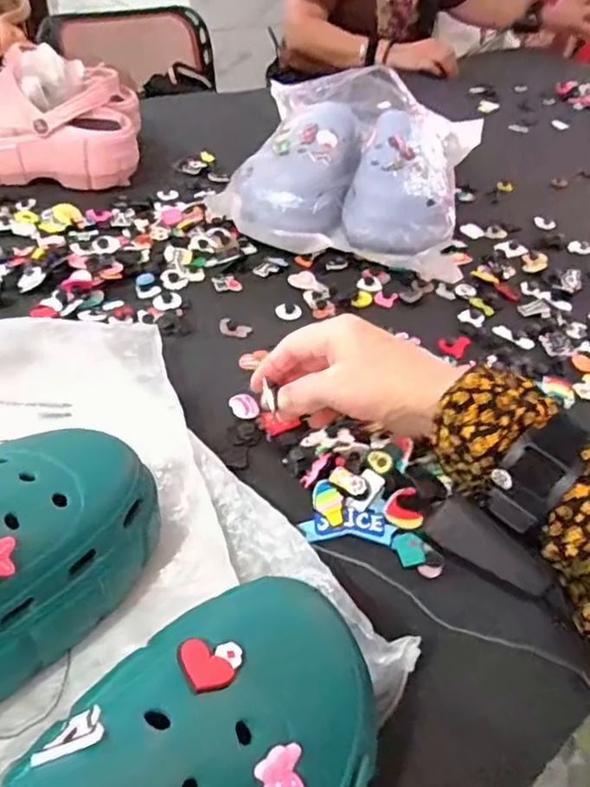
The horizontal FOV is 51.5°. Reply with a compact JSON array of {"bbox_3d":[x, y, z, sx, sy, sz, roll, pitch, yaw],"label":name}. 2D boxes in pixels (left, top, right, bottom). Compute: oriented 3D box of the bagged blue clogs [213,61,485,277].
[{"bbox_3d":[0.082,-0.282,0.744,0.275,0.120,0.350,12,43,6],"label":"bagged blue clogs"}]

